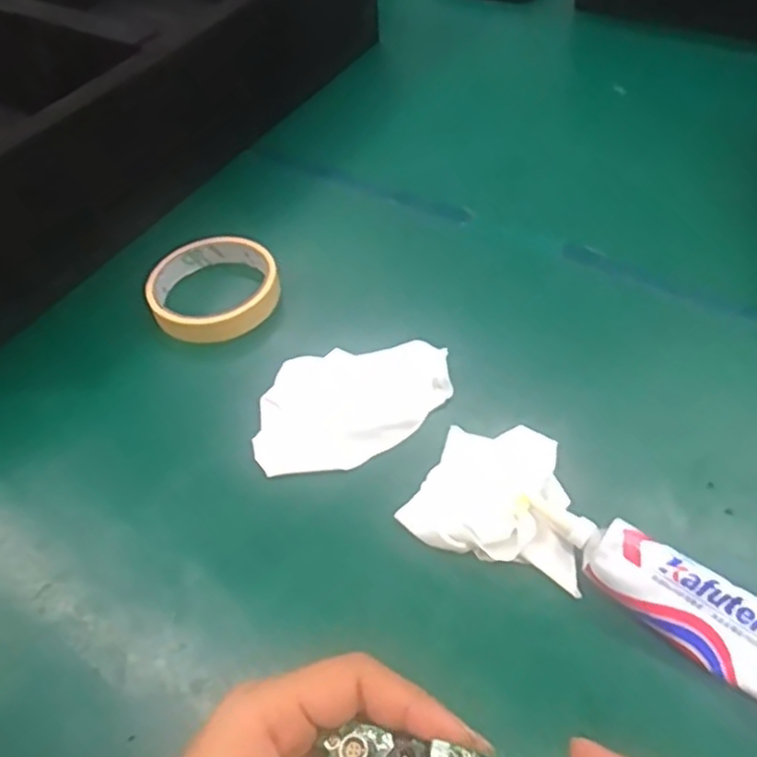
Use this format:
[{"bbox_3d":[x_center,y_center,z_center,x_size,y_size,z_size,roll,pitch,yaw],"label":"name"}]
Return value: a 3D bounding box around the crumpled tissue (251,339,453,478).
[{"bbox_3d":[-0.015,0.014,0.426,0.121,0.017,0.071,-17,51,-10],"label":"crumpled tissue"}]

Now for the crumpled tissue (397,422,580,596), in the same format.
[{"bbox_3d":[0.065,0.059,0.378,0.089,0.021,0.077,13,52,15],"label":"crumpled tissue"}]

